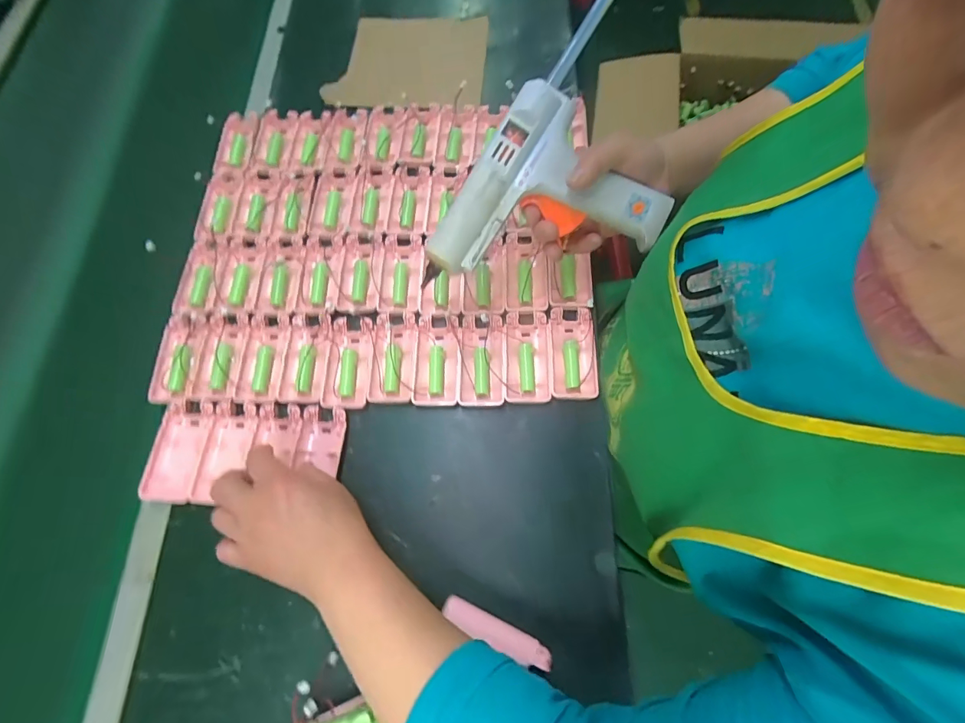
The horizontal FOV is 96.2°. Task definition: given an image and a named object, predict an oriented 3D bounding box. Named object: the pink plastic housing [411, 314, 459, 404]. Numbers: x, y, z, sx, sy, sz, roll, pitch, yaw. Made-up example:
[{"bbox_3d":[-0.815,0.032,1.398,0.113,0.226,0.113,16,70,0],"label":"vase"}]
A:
[{"bbox_3d":[-0.046,-0.003,0.438,0.043,0.012,0.096,-1,70,3],"label":"pink plastic housing"}]

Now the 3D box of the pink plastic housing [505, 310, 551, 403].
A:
[{"bbox_3d":[0.045,-0.006,0.434,0.042,0.011,0.095,0,70,3],"label":"pink plastic housing"}]

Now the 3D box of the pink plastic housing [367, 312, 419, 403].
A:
[{"bbox_3d":[-0.091,-0.006,0.438,0.047,0.014,0.094,1,70,4],"label":"pink plastic housing"}]

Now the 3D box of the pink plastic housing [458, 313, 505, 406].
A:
[{"bbox_3d":[0.000,-0.005,0.432,0.044,0.019,0.096,0,70,3],"label":"pink plastic housing"}]

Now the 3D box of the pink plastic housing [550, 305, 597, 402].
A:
[{"bbox_3d":[0.090,-0.010,0.429,0.044,0.012,0.095,1,70,4],"label":"pink plastic housing"}]

